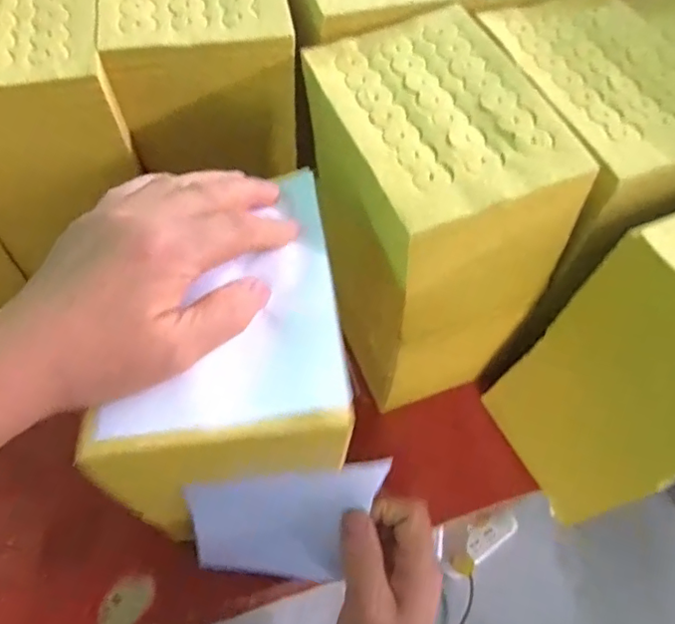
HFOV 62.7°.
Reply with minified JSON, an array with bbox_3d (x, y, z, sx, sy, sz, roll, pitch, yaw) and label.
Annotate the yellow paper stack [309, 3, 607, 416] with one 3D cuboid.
[{"bbox_3d":[0.060,-0.066,0.411,0.123,0.220,0.185,-18,66,-14],"label":"yellow paper stack"}]

